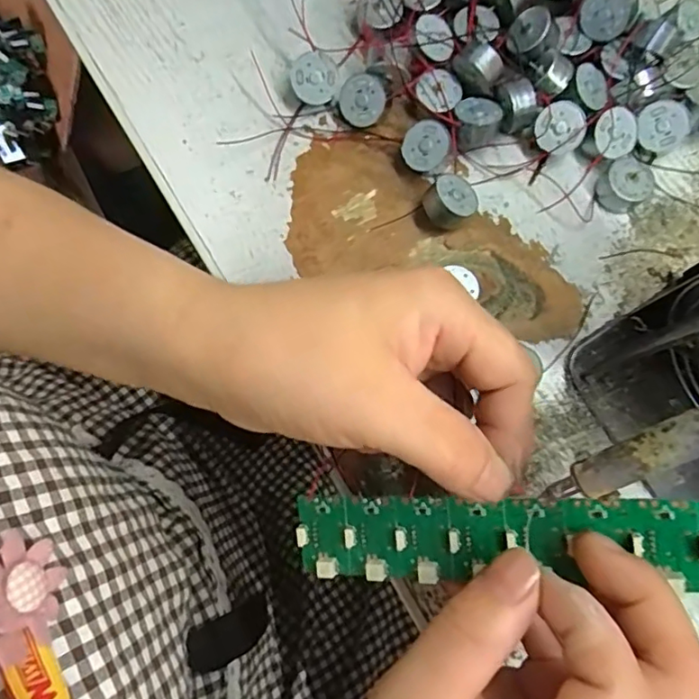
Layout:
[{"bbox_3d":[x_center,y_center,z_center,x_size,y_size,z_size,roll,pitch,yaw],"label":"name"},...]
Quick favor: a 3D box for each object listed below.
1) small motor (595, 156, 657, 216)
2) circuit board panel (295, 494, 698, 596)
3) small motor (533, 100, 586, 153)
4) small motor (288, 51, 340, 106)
[{"bbox_3d":[0.135,-0.080,0.277,0.022,0.015,0.022,1,76,-2],"label":"small motor"},{"bbox_3d":[0.056,0.066,0.195,0.156,0.007,0.029,-5,78,18],"label":"circuit board panel"},{"bbox_3d":[0.104,-0.109,0.278,0.023,0.010,0.023,2,106,6],"label":"small motor"},{"bbox_3d":[-0.017,-0.136,0.285,0.024,0.013,0.024,-9,107,0],"label":"small motor"}]

